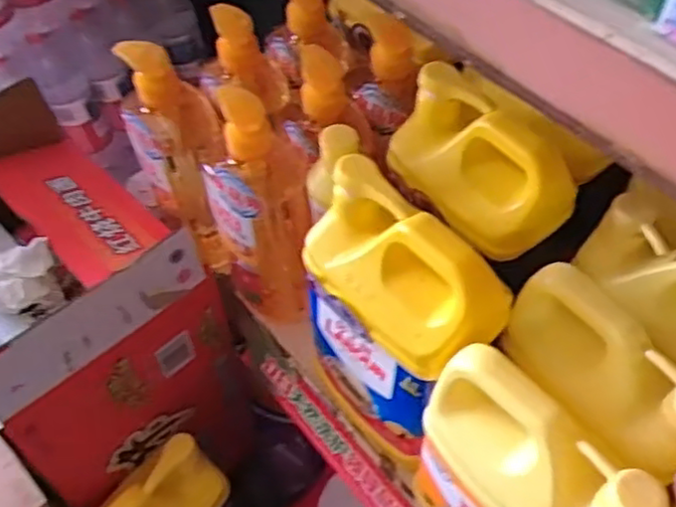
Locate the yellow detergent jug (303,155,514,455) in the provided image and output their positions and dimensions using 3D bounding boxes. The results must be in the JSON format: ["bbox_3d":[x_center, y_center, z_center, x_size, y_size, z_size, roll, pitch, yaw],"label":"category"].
[{"bbox_3d":[0.037,0.061,0.518,0.077,0.224,0.143,-39,61,-24],"label":"yellow detergent jug"}]

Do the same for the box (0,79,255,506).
[{"bbox_3d":[-0.279,0.040,0.686,0.209,0.259,0.270,-39,61,-24],"label":"box"}]

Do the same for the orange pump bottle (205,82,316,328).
[{"bbox_3d":[-0.071,-0.036,0.621,0.074,0.232,0.118,-10,53,-5],"label":"orange pump bottle"}]

